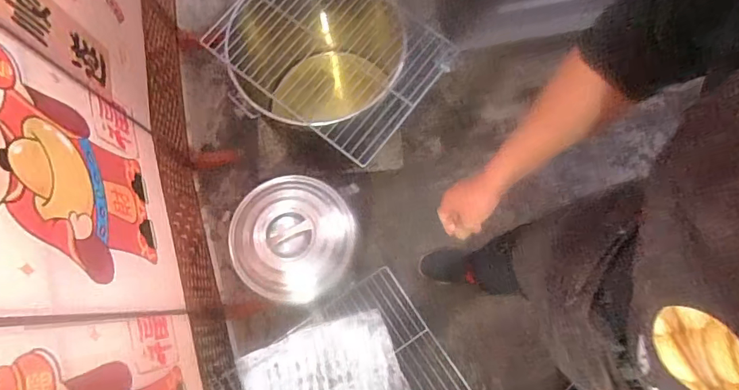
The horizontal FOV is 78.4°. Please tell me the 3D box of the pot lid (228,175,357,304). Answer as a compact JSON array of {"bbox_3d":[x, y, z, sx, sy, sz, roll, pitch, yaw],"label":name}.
[{"bbox_3d":[-0.189,0.104,1.118,0.285,0.088,0.305,0,77,1],"label":"pot lid"}]

